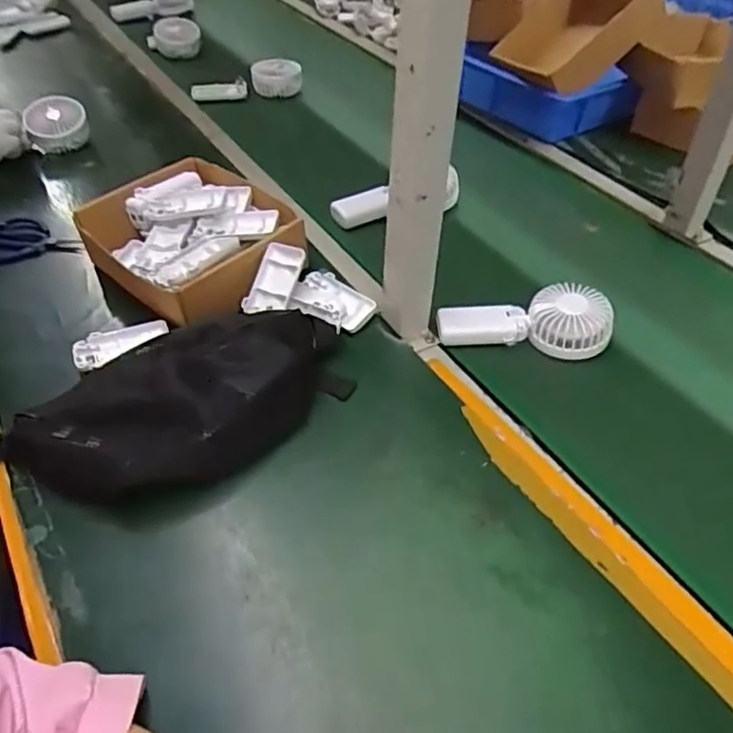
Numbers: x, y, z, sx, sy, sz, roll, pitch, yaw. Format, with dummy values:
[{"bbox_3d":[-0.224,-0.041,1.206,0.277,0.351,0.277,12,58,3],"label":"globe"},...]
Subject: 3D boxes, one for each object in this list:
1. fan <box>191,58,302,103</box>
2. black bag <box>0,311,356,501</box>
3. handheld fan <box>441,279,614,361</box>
[{"bbox_3d":[-0.214,-0.509,1.147,0.193,0.064,0.053,-11,46,-12],"label":"fan"},{"bbox_3d":[-0.171,0.032,0.571,0.325,0.078,0.140,-16,47,-18],"label":"black bag"},{"bbox_3d":[0.169,-0.053,0.692,0.177,0.048,0.070,6,45,3],"label":"handheld fan"}]

